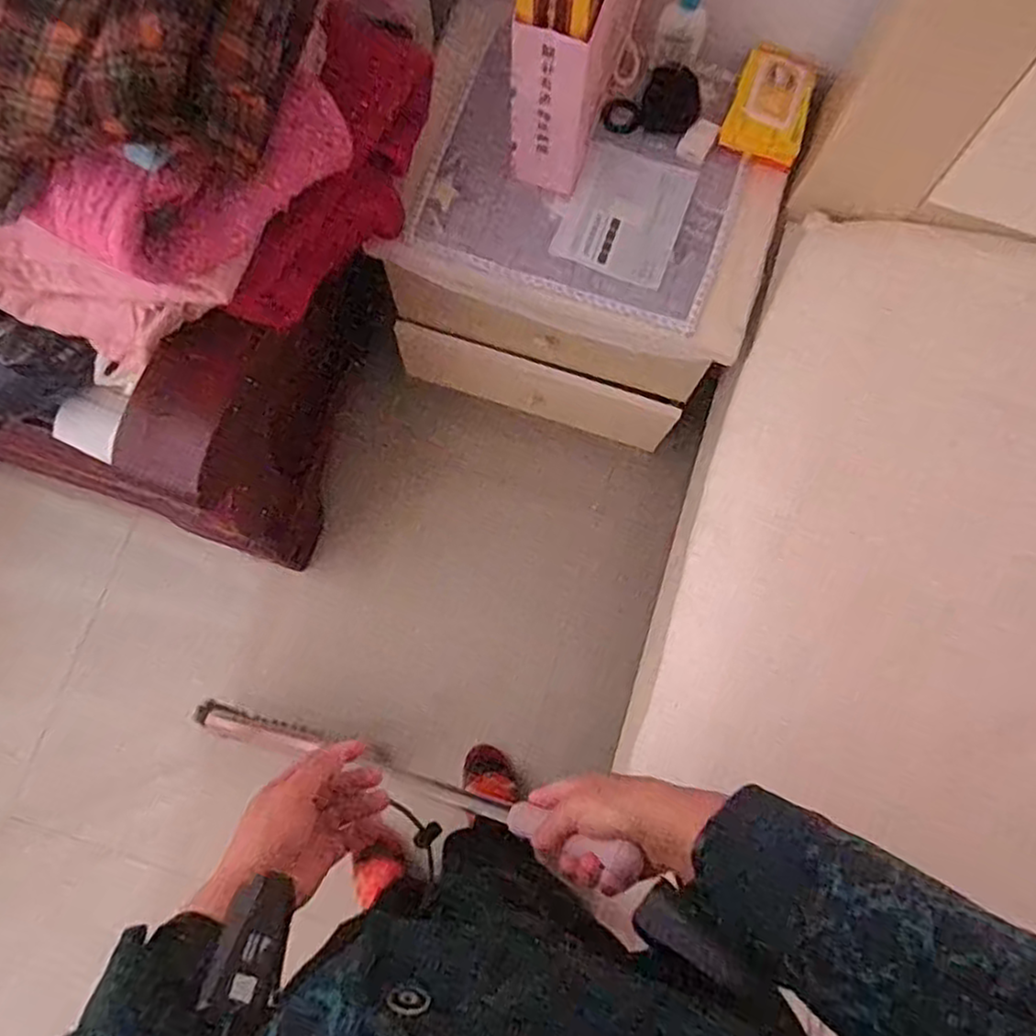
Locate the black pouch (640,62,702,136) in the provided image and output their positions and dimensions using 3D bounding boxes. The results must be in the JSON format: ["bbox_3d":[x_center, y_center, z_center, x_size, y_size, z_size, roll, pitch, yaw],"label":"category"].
[{"bbox_3d":[0.199,-0.539,0.920,0.072,0.033,0.083,6,79,0],"label":"black pouch"}]

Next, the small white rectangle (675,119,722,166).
[{"bbox_3d":[0.234,-0.488,0.926,0.039,0.013,0.059,30,80,5],"label":"small white rectangle"}]

